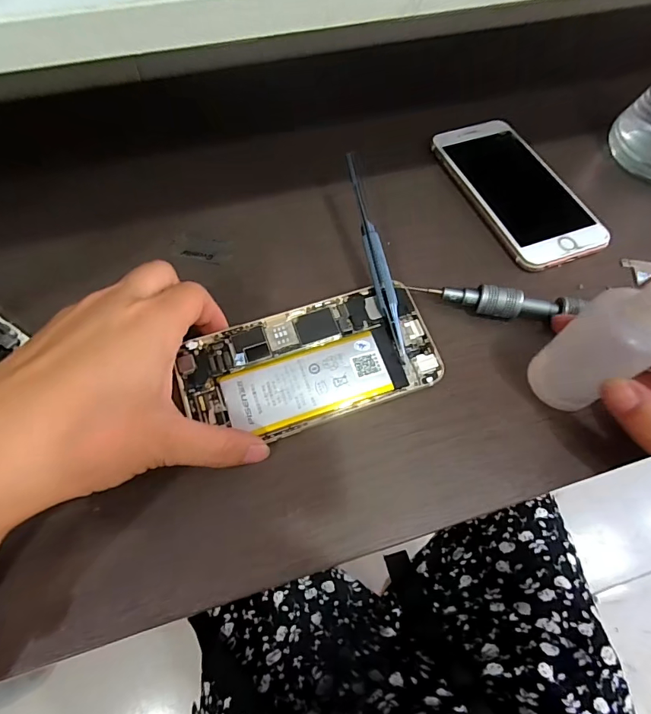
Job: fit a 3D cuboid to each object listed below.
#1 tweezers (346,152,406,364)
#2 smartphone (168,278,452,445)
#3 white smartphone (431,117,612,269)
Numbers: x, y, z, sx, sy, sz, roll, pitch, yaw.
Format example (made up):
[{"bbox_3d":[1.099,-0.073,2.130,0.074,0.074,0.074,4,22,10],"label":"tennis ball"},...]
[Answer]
[{"bbox_3d":[0.029,-0.059,0.246,0.010,0.004,0.126,-12,80,-6],"label":"tweezers"},{"bbox_3d":[-0.007,0.002,0.232,0.135,0.009,0.066,-18,64,-9],"label":"smartphone"},{"bbox_3d":[0.134,-0.119,0.301,0.068,0.009,0.133,-19,64,-10],"label":"white smartphone"}]

